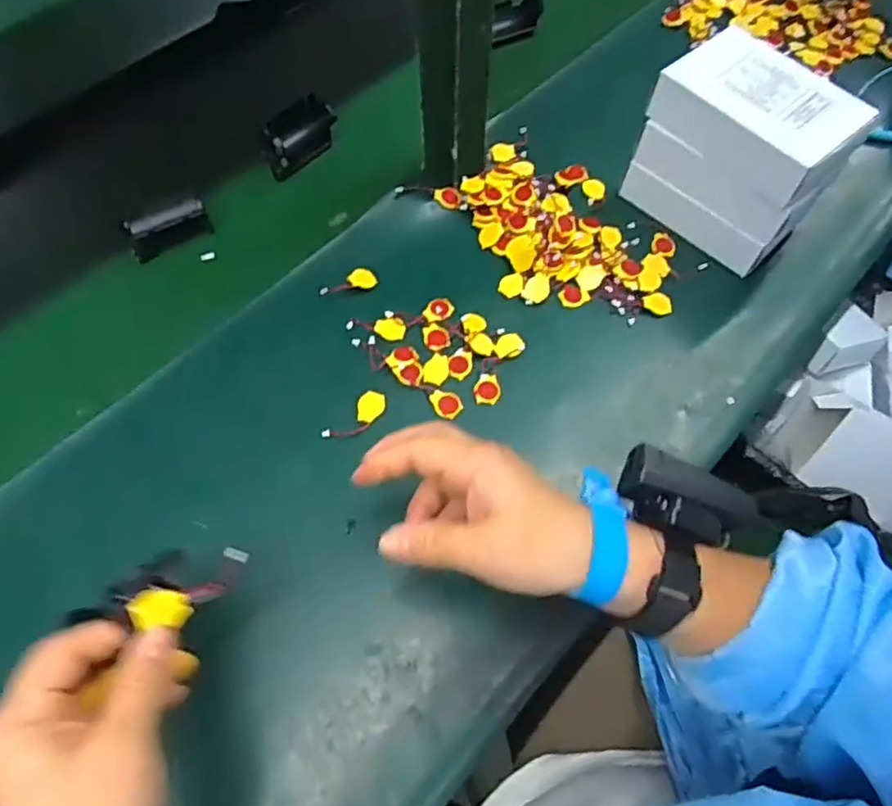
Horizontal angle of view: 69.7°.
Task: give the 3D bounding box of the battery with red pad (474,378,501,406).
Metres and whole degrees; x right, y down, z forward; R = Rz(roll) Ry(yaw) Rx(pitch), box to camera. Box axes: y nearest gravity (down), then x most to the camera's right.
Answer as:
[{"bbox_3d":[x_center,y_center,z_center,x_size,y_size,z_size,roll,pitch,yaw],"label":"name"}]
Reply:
[{"bbox_3d":[0.032,-0.010,0.492,0.020,0.008,0.020,2,62,1],"label":"battery with red pad"}]

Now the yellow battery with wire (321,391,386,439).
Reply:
[{"bbox_3d":[-0.066,0.011,0.479,0.021,0.004,0.053,40,69,18],"label":"yellow battery with wire"}]

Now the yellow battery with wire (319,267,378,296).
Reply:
[{"bbox_3d":[-0.081,-0.101,0.528,0.048,0.004,0.020,-13,75,-17],"label":"yellow battery with wire"}]

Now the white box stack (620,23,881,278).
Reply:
[{"bbox_3d":[0.241,-0.204,0.528,0.091,0.121,0.136,-40,69,-19],"label":"white box stack"}]

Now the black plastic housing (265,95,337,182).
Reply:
[{"bbox_3d":[-0.138,-0.248,0.599,0.028,0.046,0.073,37,68,17],"label":"black plastic housing"}]

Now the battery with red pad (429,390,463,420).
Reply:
[{"bbox_3d":[0.001,0.000,0.486,0.020,0.004,0.026,-21,64,-11],"label":"battery with red pad"}]

